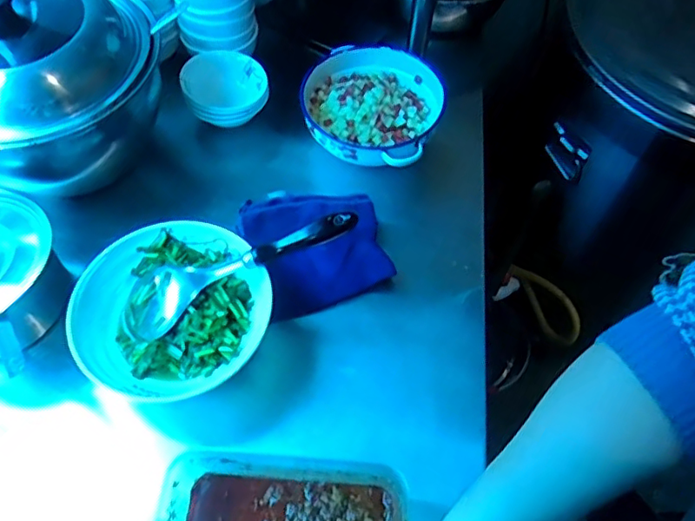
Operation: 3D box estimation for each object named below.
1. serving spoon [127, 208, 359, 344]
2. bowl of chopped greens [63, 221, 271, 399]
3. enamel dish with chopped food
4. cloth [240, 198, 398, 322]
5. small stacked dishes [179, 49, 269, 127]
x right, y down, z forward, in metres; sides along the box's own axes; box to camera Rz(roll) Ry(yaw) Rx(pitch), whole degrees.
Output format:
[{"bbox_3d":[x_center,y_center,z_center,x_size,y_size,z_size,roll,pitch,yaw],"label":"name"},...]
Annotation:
[{"bbox_3d":[-0.116,0.005,0.585,0.260,0.024,0.065,-24,62,3],"label":"serving spoon"},{"bbox_3d":[-0.180,0.050,0.594,0.186,0.070,0.181,1,59,-2],"label":"bowl of chopped greens"},{"bbox_3d":[0.029,-0.198,0.771,0.178,0.079,0.184,1,59,-2],"label":"enamel dish with chopped food"},{"bbox_3d":[-0.037,-0.023,0.689,0.159,0.026,0.156,-17,61,-12],"label":"cloth"},{"bbox_3d":[-0.168,-0.230,0.776,0.109,0.048,0.107,-12,72,-25],"label":"small stacked dishes"}]

